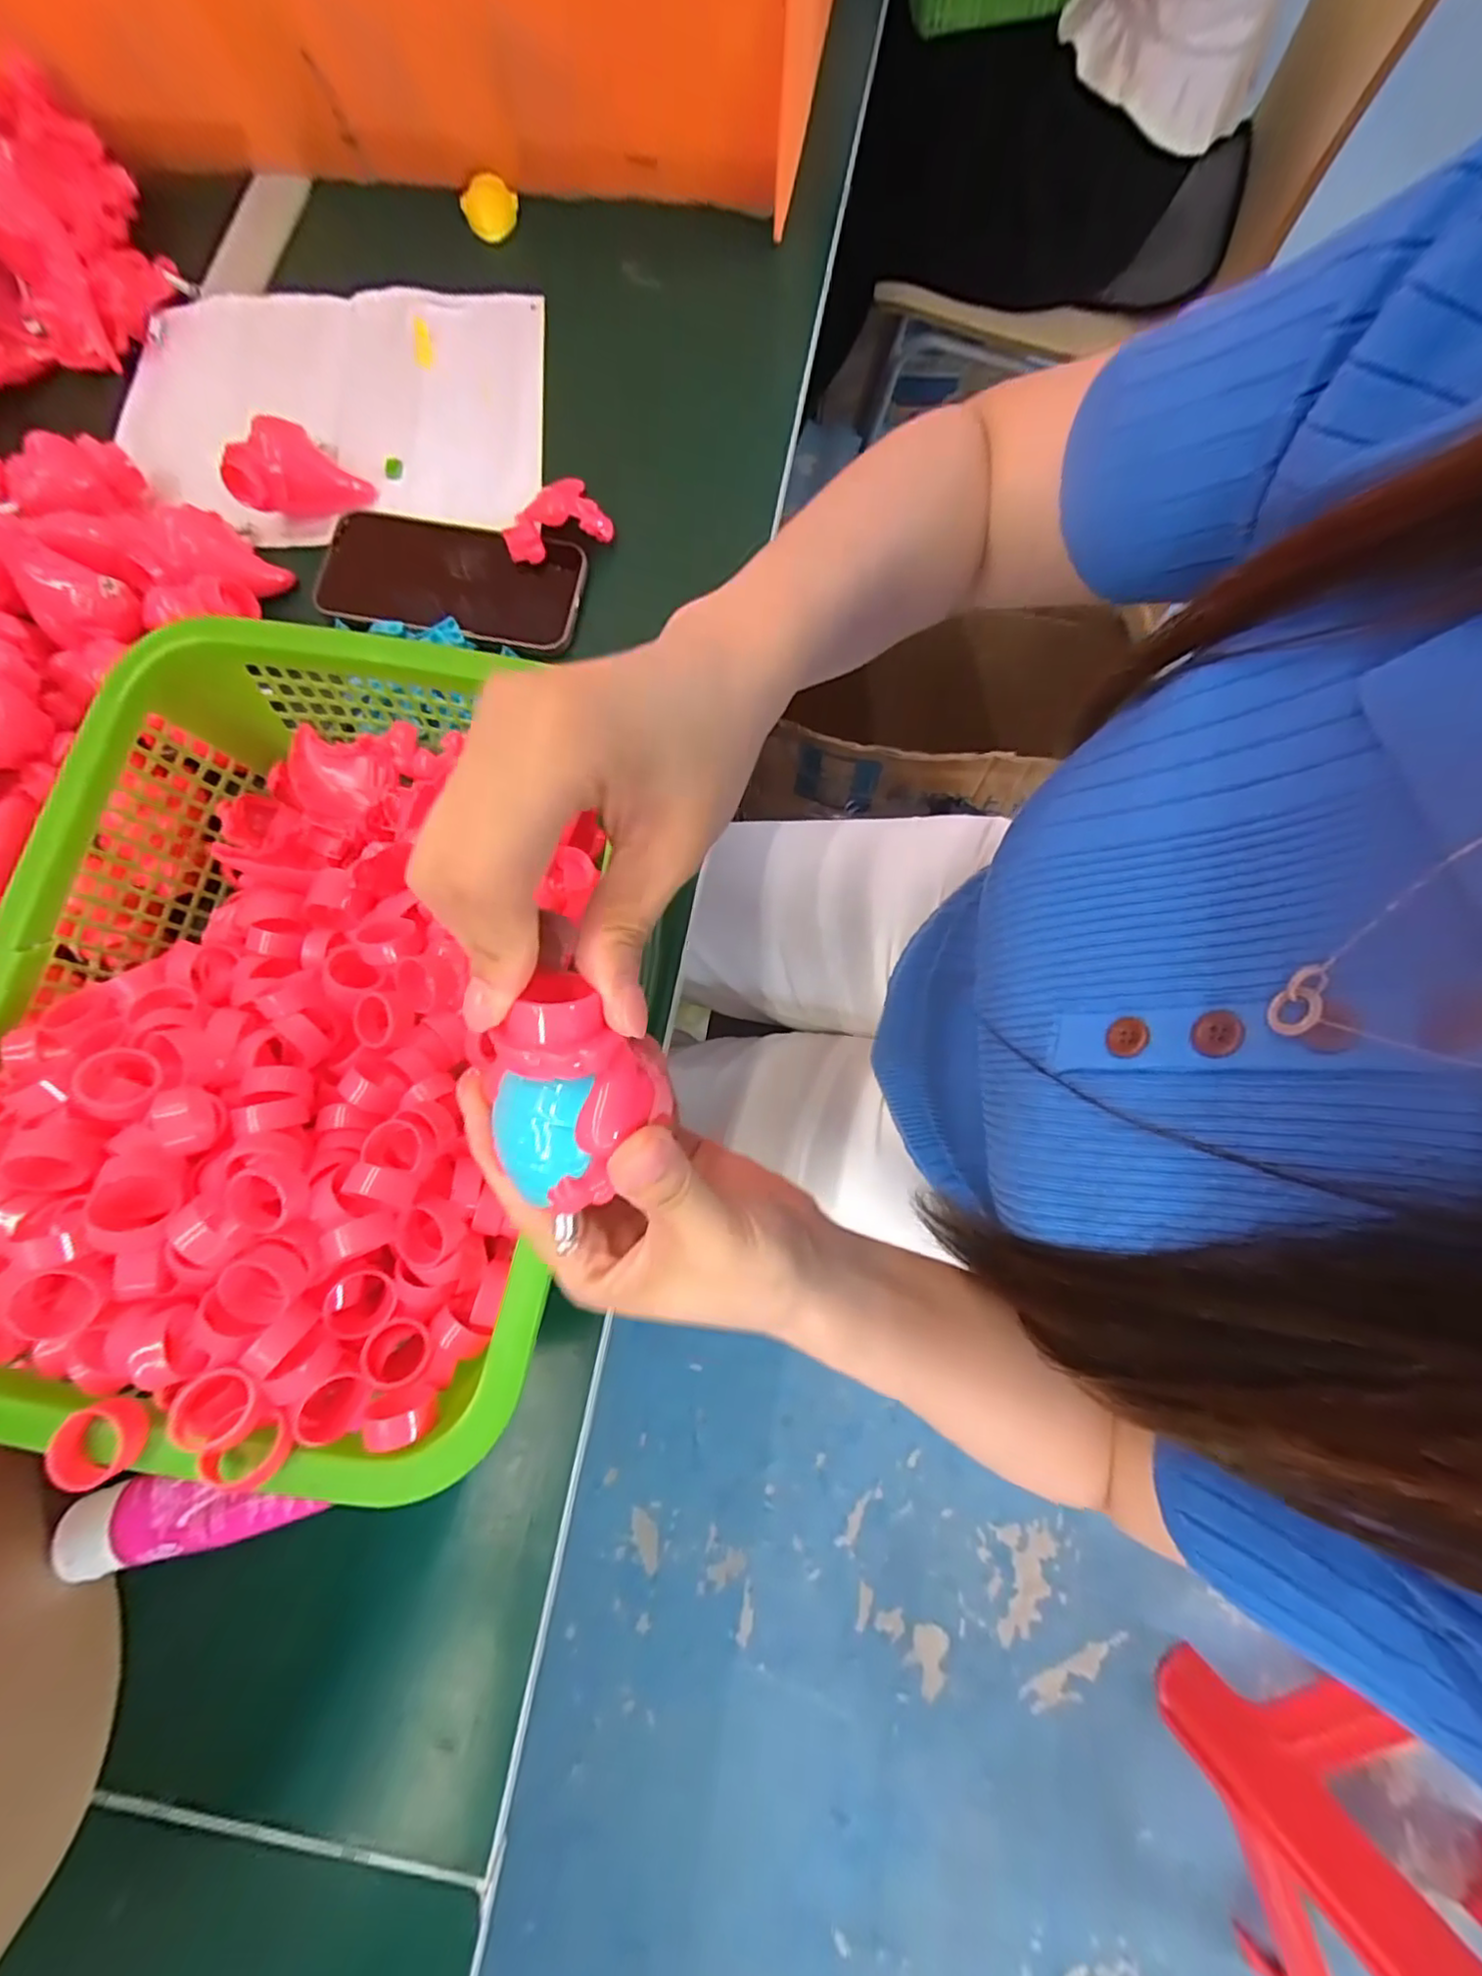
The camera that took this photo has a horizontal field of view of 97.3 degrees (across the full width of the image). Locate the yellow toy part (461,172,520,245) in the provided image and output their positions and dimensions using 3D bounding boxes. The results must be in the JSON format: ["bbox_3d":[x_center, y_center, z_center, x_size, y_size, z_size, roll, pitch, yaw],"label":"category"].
[{"bbox_3d":[-0.177,-0.550,0.460,0.038,0.021,0.029,-15,78,-4],"label":"yellow toy part"}]

